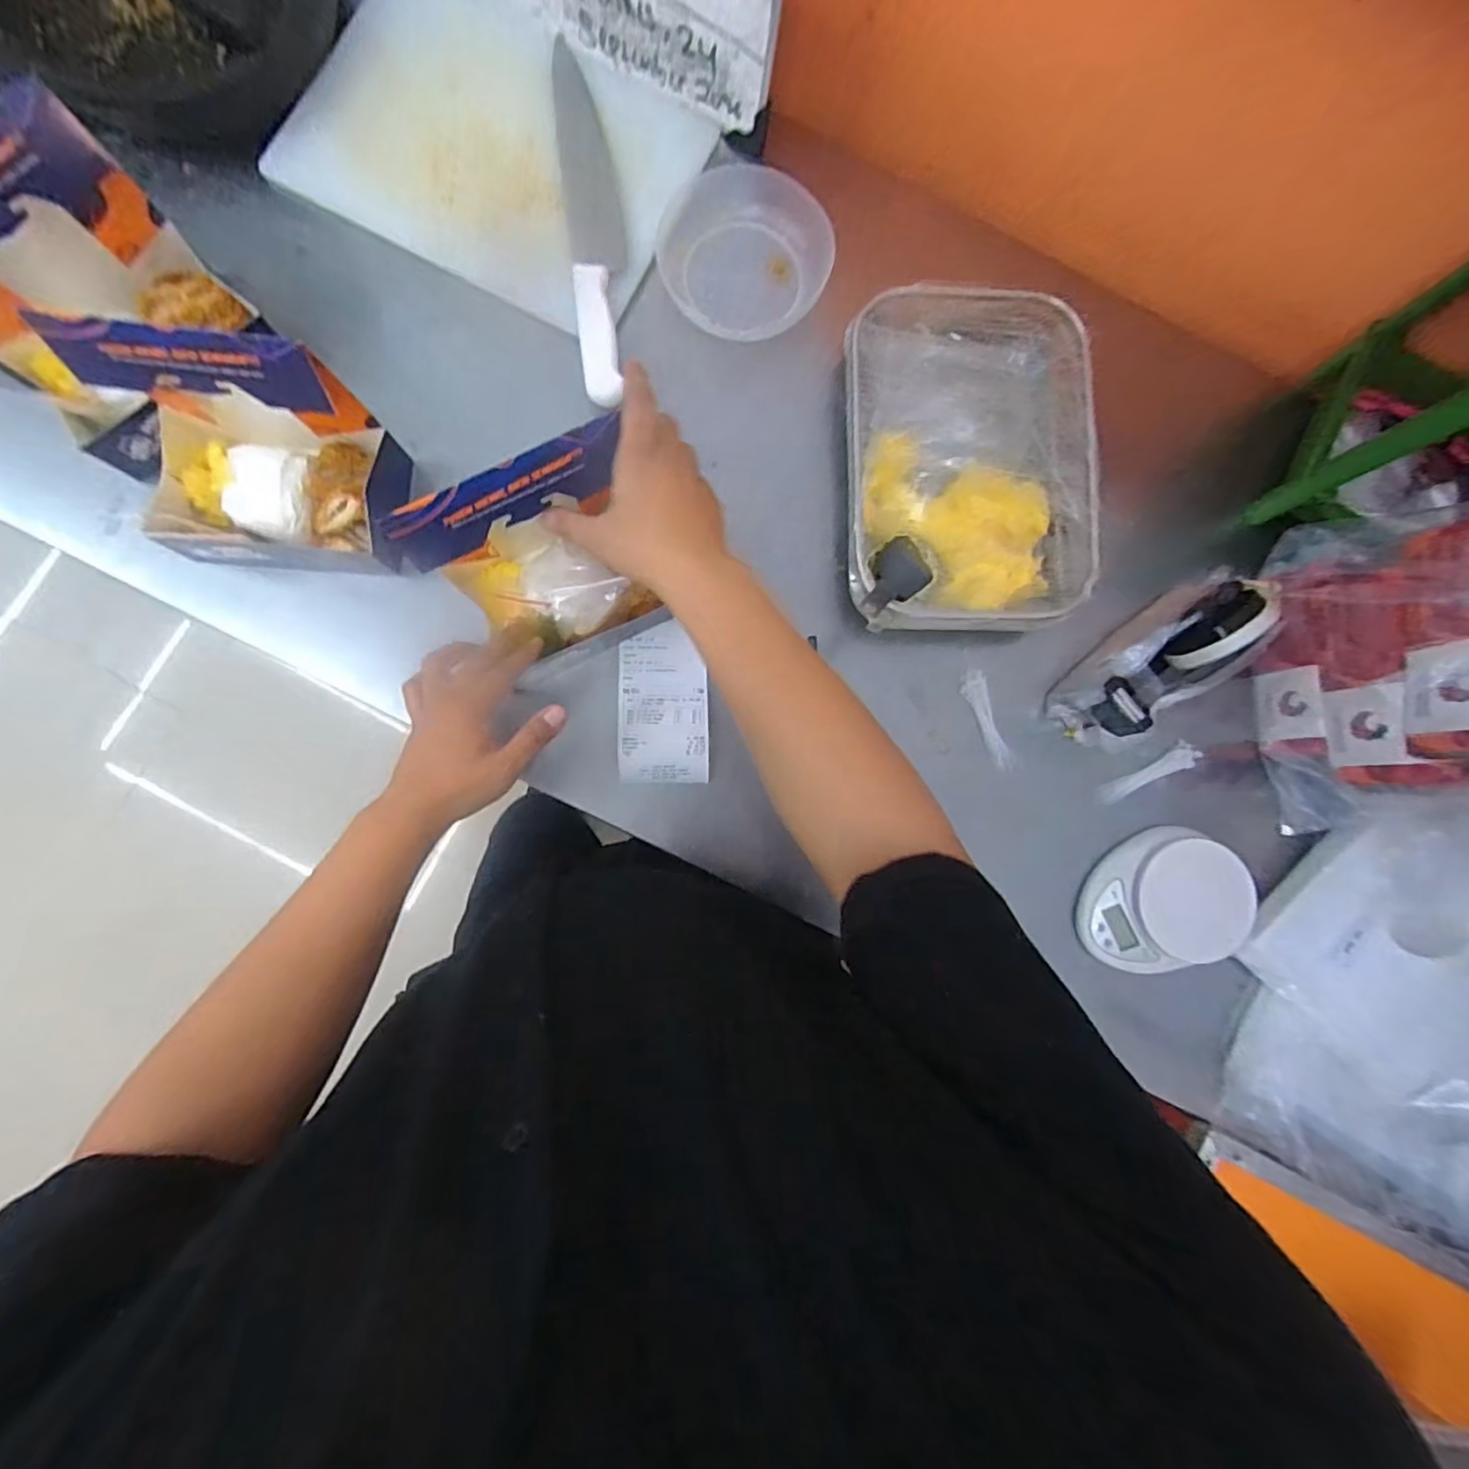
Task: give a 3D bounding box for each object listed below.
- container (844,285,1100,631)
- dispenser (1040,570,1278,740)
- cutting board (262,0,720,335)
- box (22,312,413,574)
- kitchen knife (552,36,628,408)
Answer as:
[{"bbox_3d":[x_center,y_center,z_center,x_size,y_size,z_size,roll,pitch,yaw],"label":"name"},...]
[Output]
[{"bbox_3d":[0.200,-0.238,0.561,0.207,0.075,0.289,0,86,-4],"label":"container"},{"bbox_3d":[0.374,-0.070,0.544,0.182,0.113,0.080,-35,89,-6],"label":"dispenser"},{"bbox_3d":[-0.217,-0.544,0.579,0.336,0.019,0.259,26,84,-2],"label":"cutting board"},{"bbox_3d":[-0.365,-0.205,0.468,0.175,0.146,0.116,0,86,-4],"label":"box"},{"bbox_3d":[-0.127,-0.467,0.558,0.051,0.024,0.349,-7,86,-5],"label":"kitchen knife"}]

